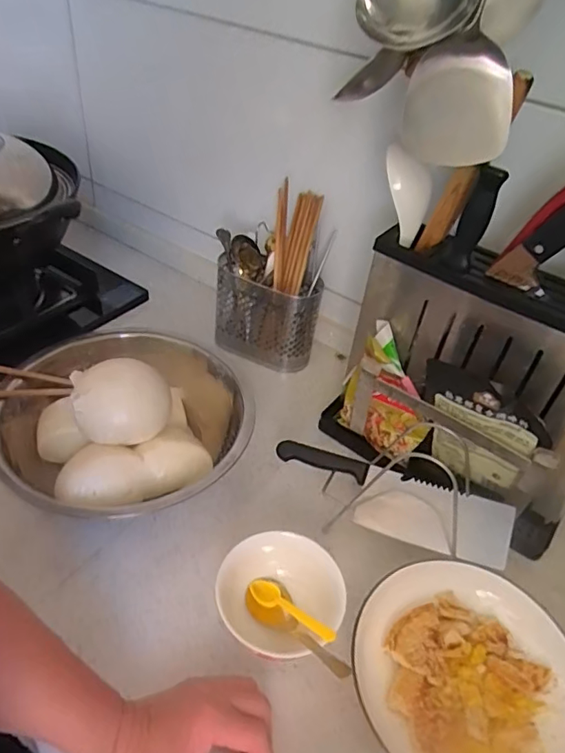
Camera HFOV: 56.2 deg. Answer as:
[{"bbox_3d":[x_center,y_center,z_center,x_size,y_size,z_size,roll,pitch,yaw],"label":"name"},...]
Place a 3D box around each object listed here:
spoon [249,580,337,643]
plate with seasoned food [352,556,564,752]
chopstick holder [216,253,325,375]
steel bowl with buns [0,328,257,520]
[{"bbox_3d":[0.008,0.212,0.476,0.019,0.013,0.102,-30,26,-34],"label":"spoon"},{"bbox_3d":[0.165,0.267,0.469,0.183,0.043,0.193,4,42,-3],"label":"plate with seasoned food"},{"bbox_3d":[-0.025,-0.087,0.764,0.151,0.125,0.075,11,42,4],"label":"chopstick holder"},{"bbox_3d":[-0.186,0.047,0.603,0.256,0.126,0.278,4,42,-3],"label":"steel bowl with buns"}]

